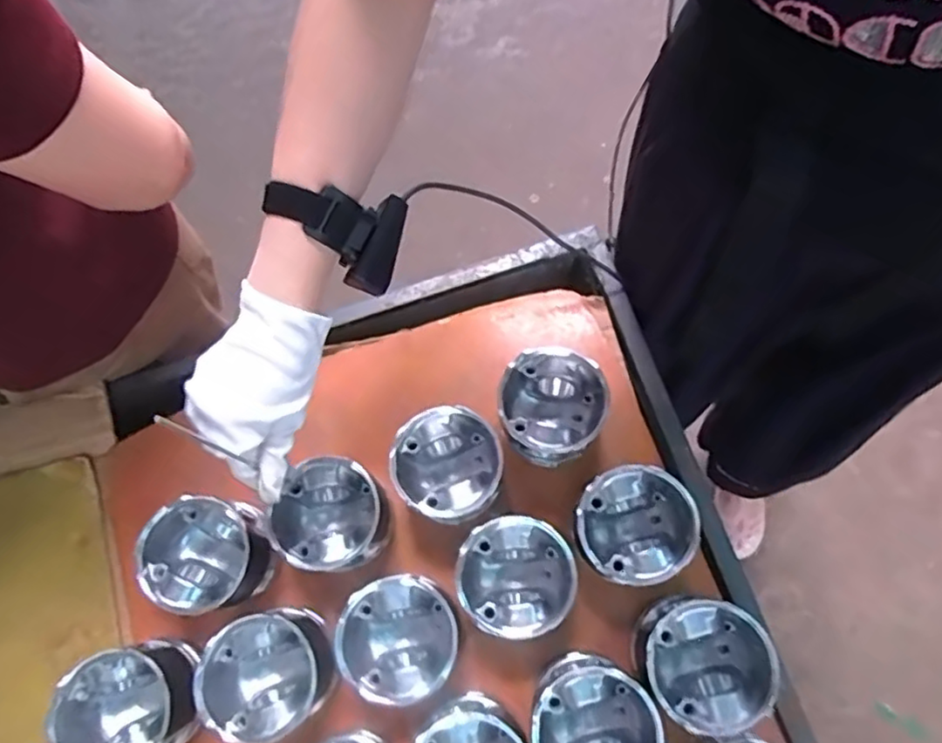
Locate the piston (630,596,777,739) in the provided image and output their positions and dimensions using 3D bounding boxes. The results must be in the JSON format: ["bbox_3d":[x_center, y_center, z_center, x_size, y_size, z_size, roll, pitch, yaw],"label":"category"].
[{"bbox_3d":[0.180,0.229,0.513,0.094,0.059,0.094,-1,73,5],"label":"piston"}]

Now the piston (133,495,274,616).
[{"bbox_3d":[-0.228,0.159,0.563,0.089,0.070,0.095,-11,73,2],"label":"piston"}]

